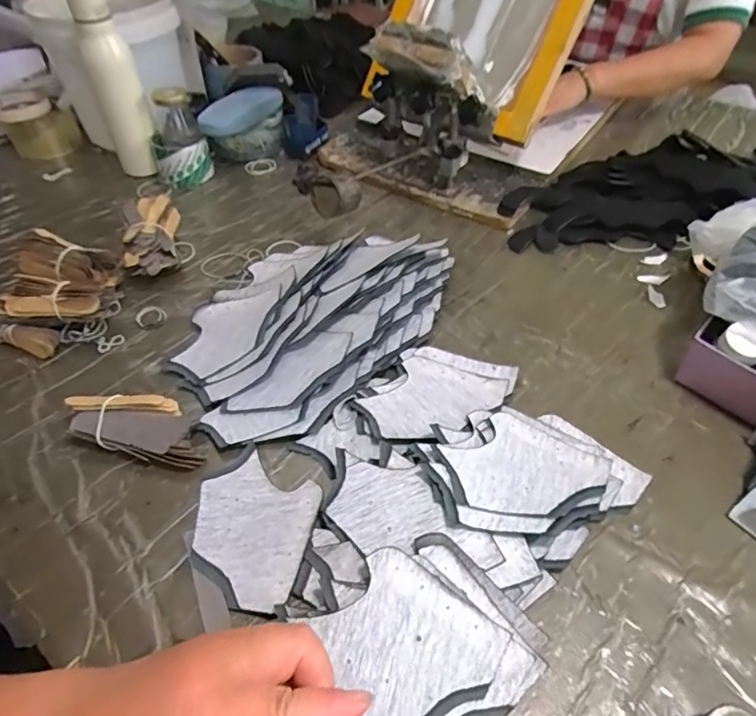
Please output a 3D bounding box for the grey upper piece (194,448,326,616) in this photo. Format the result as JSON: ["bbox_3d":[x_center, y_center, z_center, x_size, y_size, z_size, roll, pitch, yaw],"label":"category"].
[{"bbox_3d":[-0.102,0.135,0.410,0.102,0.013,0.115,11,50,10],"label":"grey upper piece"}]

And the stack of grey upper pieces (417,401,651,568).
[{"bbox_3d":[0.123,0.093,0.428,0.160,0.040,0.135,-29,55,-22],"label":"stack of grey upper pieces"}]

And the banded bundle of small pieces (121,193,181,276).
[{"bbox_3d":[-0.286,-0.156,0.658,0.073,0.051,0.139,-14,50,-11],"label":"banded bundle of small pieces"}]

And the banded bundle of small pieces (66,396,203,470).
[{"bbox_3d":[-0.219,0.062,0.463,0.123,0.034,0.051,6,49,6],"label":"banded bundle of small pieces"}]

